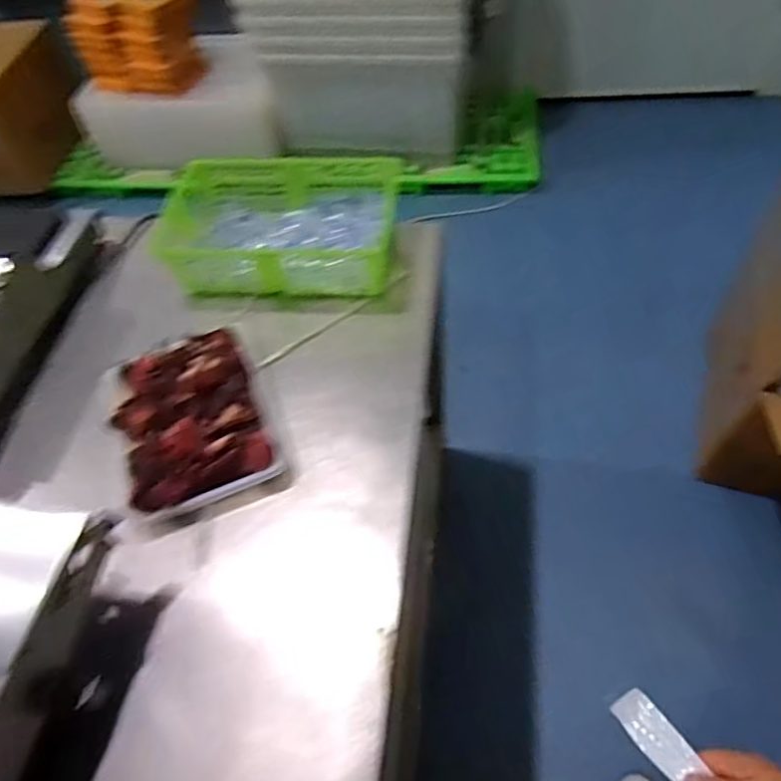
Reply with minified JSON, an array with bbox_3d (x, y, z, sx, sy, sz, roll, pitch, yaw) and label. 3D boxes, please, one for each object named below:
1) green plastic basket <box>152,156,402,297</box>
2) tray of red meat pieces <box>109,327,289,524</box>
[{"bbox_3d":[-0.163,-0.247,0.917,0.334,0.089,0.222,-2,54,4],"label":"green plastic basket"},{"bbox_3d":[-0.257,0.028,0.782,0.194,0.052,0.249,-24,56,-12],"label":"tray of red meat pieces"}]

